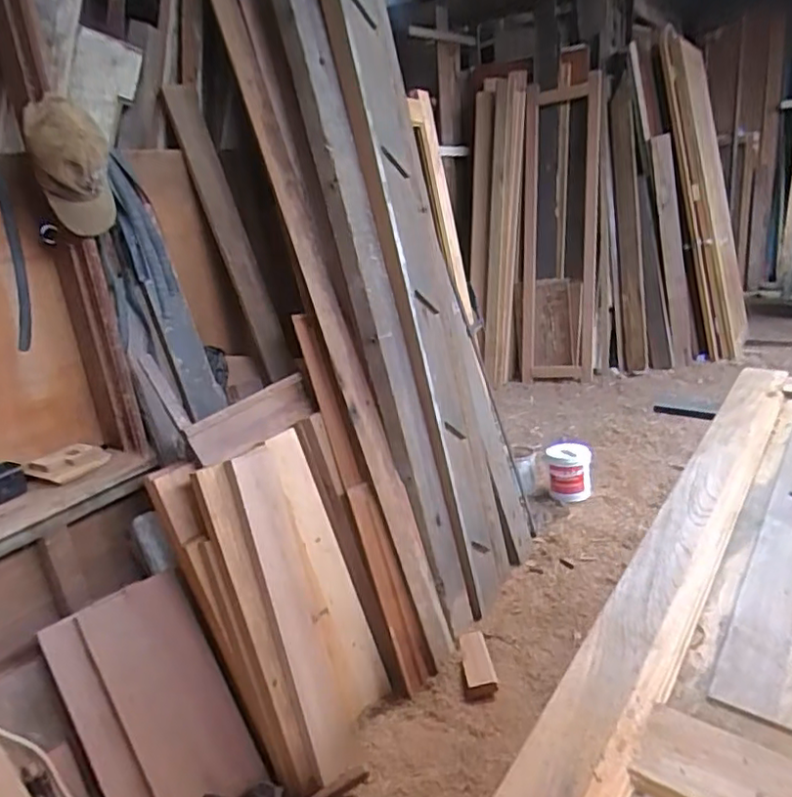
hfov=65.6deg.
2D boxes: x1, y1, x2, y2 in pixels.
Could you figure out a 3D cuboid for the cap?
[{"bbox_3d":[-0.602,-0.428,1.147,0.126,0.228,0.142,-16,20,-24],"label":"cap"}]

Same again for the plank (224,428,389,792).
[{"bbox_3d":[-0.201,0.471,1.494,0.041,0.760,0.326,-12,6,22],"label":"plank"}]

